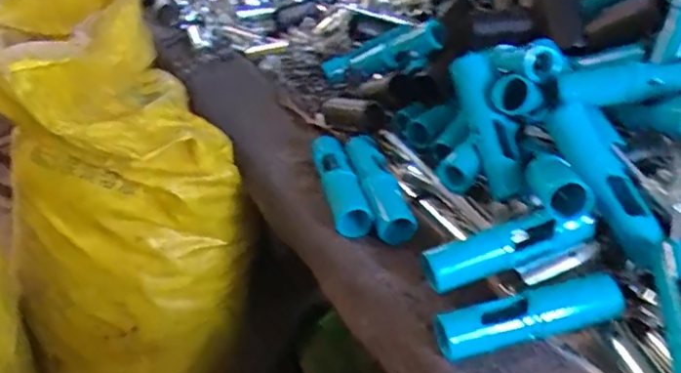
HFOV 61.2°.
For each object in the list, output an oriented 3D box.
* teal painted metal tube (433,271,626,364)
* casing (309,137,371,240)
[{"bbox_3d":[0.122,0.085,0.375,0.124,0.026,0.029,-13,39,-7],"label":"teal painted metal tube"},{"bbox_3d":[-0.002,-0.003,0.502,0.029,0.023,0.114,-12,39,-6],"label":"casing"}]

